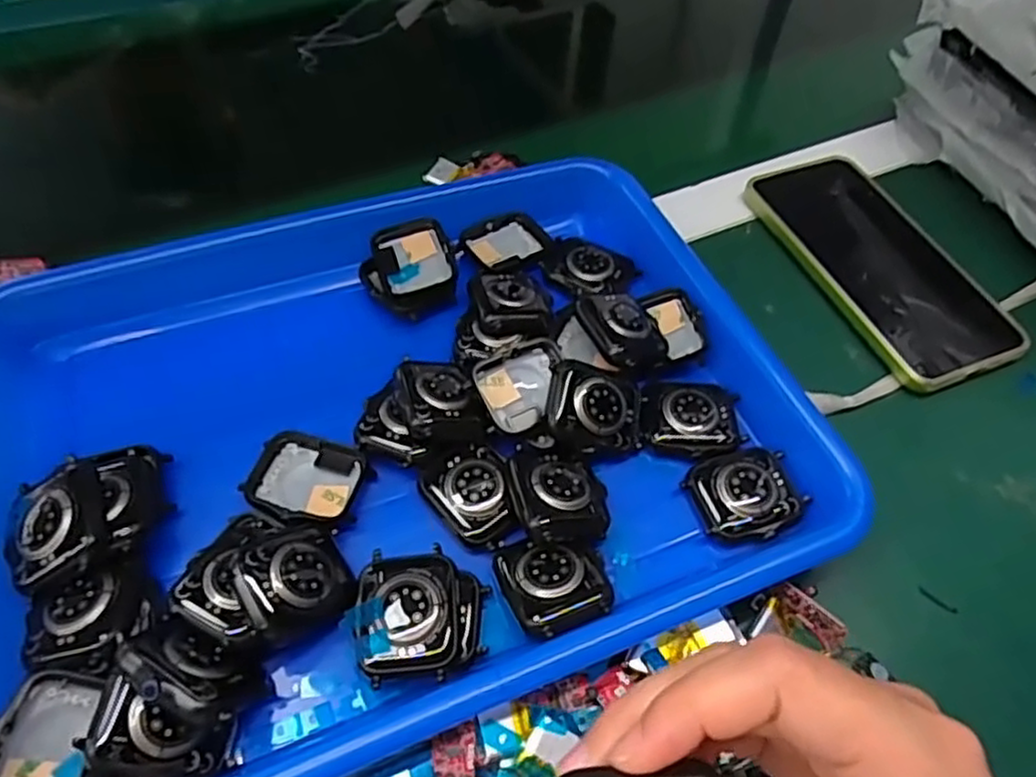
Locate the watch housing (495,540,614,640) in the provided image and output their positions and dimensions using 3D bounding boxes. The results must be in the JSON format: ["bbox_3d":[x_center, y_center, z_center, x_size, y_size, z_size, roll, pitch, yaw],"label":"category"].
[{"bbox_3d":[0.013,0.071,0.265,0.036,0.015,0.039,-17,58,-15],"label":"watch housing"}]

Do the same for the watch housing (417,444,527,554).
[{"bbox_3d":[-0.017,0.043,0.287,0.032,0.010,0.041,-22,59,-19],"label":"watch housing"}]

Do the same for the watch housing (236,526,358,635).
[{"bbox_3d":[-0.078,0.067,0.253,0.040,0.009,0.035,-8,65,-45],"label":"watch housing"}]

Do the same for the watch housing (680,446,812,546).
[{"bbox_3d":[0.095,0.043,0.298,0.044,0.008,0.039,-17,58,-16],"label":"watch housing"}]

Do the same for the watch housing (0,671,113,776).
[{"bbox_3d":[-0.139,0.108,0.216,0.030,0.017,0.040,6,54,0],"label":"watch housing"}]

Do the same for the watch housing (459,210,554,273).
[{"bbox_3d":[-0.007,-0.076,0.378,0.046,0.010,0.038,-23,59,-19],"label":"watch housing"}]

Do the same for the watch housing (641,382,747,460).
[{"bbox_3d":[0.078,0.013,0.317,0.045,0.008,0.036,-1,55,-5],"label":"watch housing"}]

